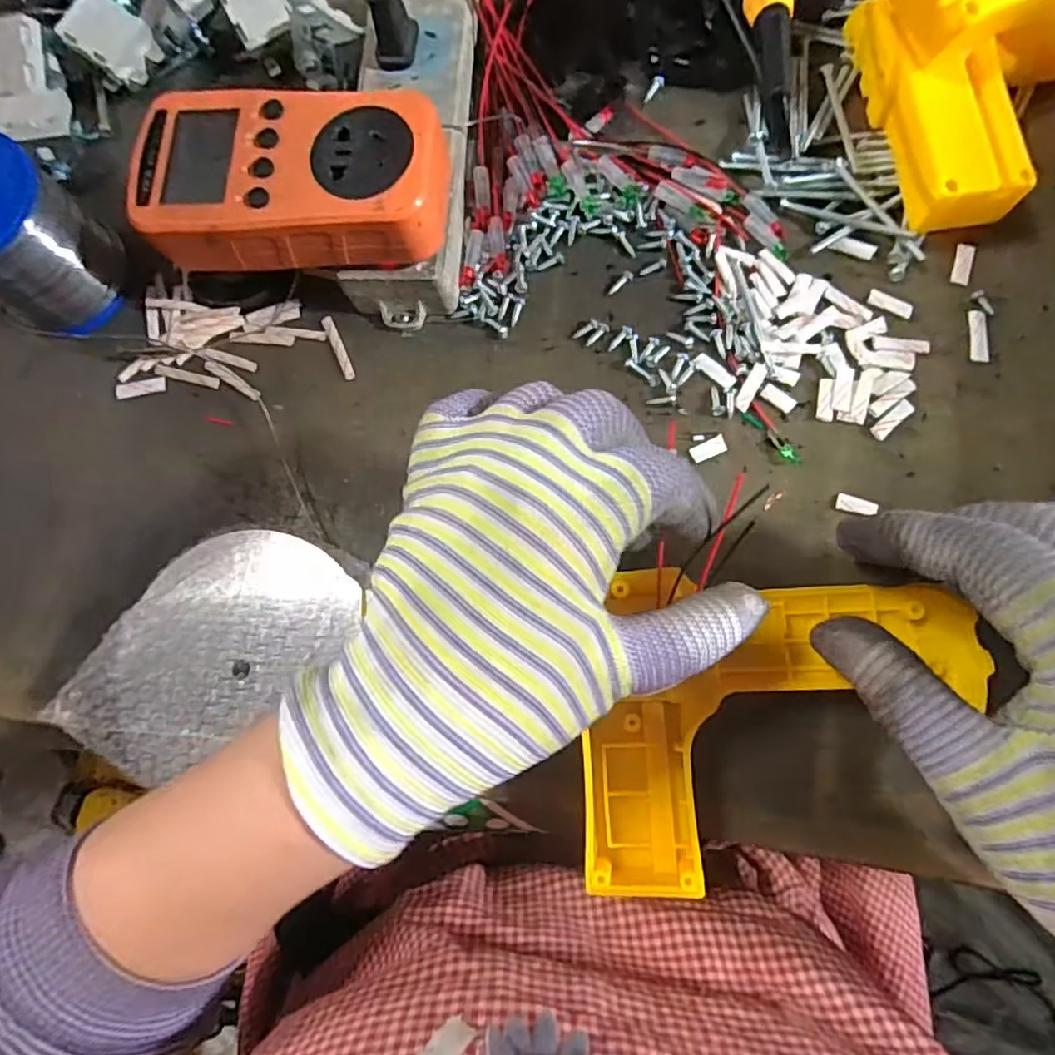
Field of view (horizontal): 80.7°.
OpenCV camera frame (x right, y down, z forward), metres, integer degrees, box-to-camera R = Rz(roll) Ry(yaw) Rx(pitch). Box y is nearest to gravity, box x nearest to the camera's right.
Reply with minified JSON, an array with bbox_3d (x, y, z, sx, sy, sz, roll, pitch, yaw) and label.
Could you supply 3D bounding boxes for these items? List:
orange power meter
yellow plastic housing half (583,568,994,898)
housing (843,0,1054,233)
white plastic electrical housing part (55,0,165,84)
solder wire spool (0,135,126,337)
[{"bbox_3d":[-0.100,-0.146,0.262,0.126,0.031,0.067,2,80,4],"label":"orange power meter"},{"bbox_3d":[0.093,0.080,0.237,0.136,0.031,0.119,3,82,5],"label":"yellow plastic housing half"},{"bbox_3d":[0.231,-0.209,0.272,0.135,0.060,0.132,-14,79,2],"label":"housing"},{"bbox_3d":[-0.220,-0.259,0.329,0.042,0.010,0.034,35,75,-19],"label":"white plastic electrical housing part"},{"bbox_3d":[-0.244,-0.139,0.296,0.063,0.057,0.062,17,82,7],"label":"solder wire spool"}]

